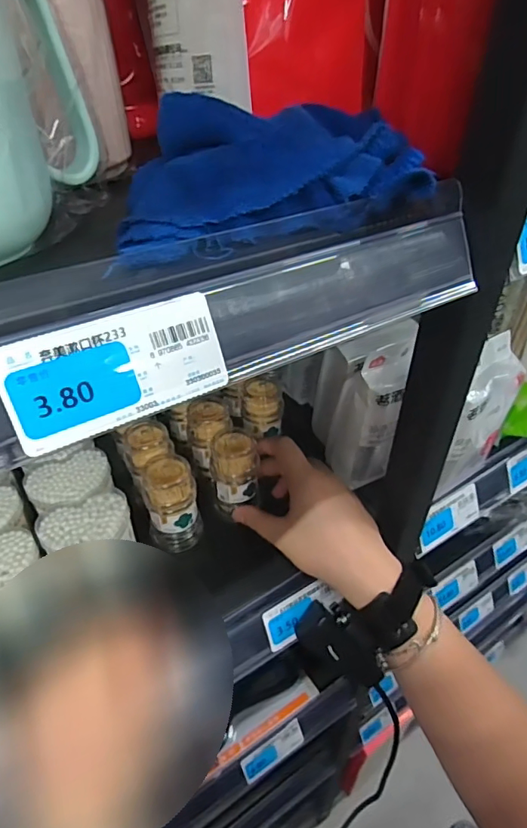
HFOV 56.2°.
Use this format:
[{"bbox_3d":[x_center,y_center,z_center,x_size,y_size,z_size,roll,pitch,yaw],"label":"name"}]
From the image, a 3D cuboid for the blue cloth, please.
[{"bbox_3d":[0.004,-0.106,0.220,0.144,0.043,0.060,-12,42,-13],"label":"blue cloth"}]

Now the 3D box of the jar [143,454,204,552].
[{"bbox_3d":[-0.077,0.074,0.416,0.042,0.083,0.045,0,41,0],"label":"jar"}]

